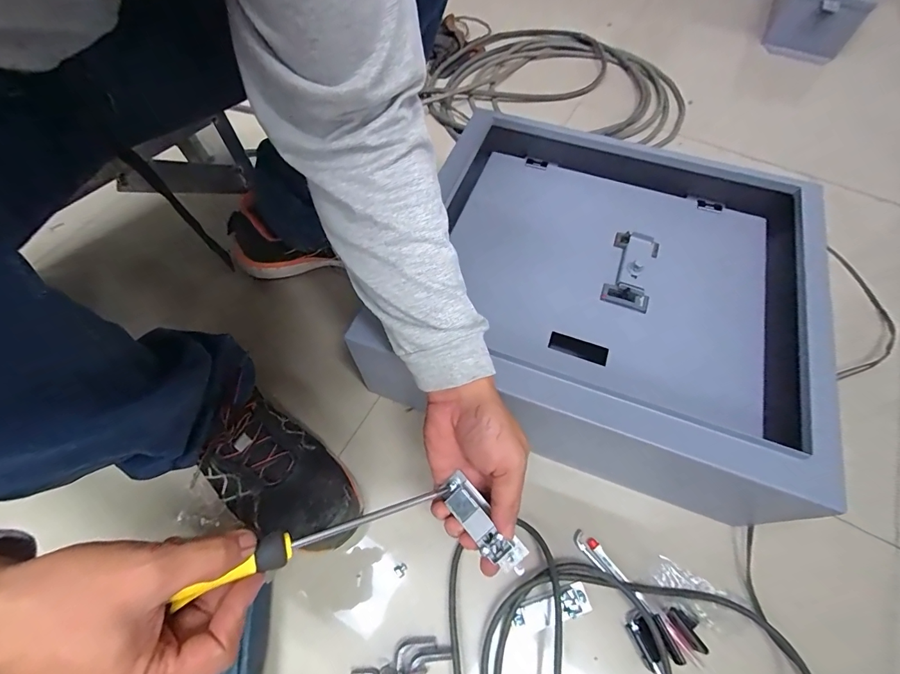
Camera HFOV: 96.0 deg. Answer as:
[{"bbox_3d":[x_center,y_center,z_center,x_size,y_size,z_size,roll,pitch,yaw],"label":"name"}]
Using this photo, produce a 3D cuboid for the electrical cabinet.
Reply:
[{"bbox_3d":[0.184,-0.058,0.517,0.451,0.160,0.402,18,62,10],"label":"electrical cabinet"}]

